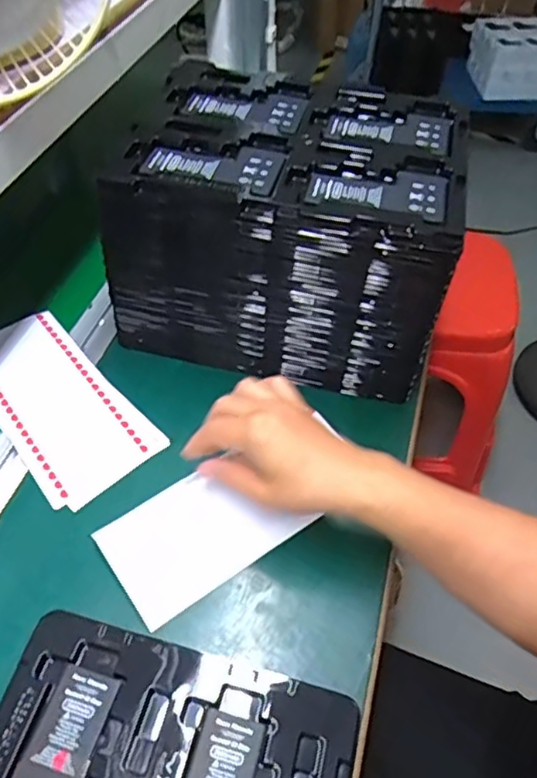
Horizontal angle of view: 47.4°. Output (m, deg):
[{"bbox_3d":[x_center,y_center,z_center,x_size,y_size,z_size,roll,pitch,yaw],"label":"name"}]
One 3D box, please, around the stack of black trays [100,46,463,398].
[{"bbox_3d":[0.024,-0.145,0.558,0.267,0.170,0.207,14,51,9],"label":"stack of black trays"}]

